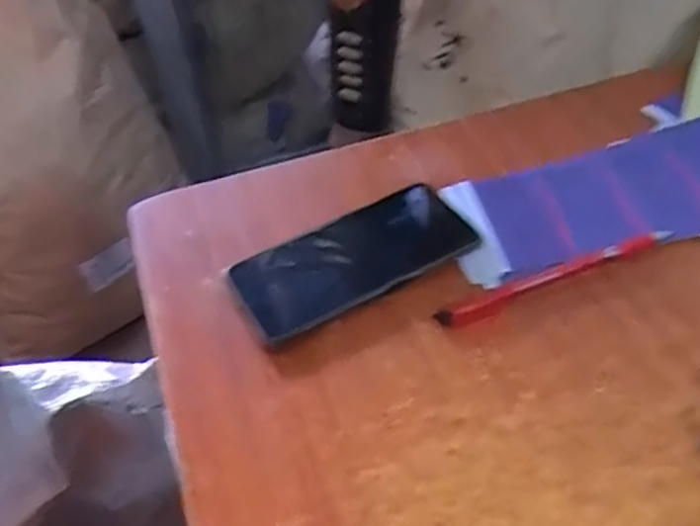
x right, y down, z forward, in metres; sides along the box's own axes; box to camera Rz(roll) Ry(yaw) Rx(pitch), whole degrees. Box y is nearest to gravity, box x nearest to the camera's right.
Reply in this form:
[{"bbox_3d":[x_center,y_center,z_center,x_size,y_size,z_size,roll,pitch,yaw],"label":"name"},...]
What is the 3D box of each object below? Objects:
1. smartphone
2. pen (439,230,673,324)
[{"bbox_3d":[0.002,-0.004,0.472,0.165,0.016,0.073,-25,49,-18],"label":"smartphone"},{"bbox_3d":[0.135,0.007,0.457,0.174,0.006,0.013,-20,48,-13],"label":"pen"}]

